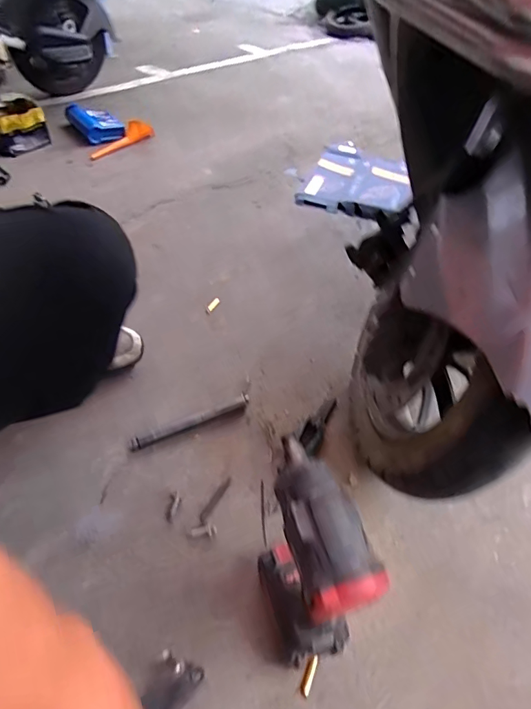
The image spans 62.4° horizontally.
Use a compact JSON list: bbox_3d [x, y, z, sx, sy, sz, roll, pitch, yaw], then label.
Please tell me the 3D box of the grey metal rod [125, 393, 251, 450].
[{"bbox_3d":[-0.117,0.107,0.704,0.200,0.016,0.019,-22,51,-18],"label":"grey metal rod"}]

